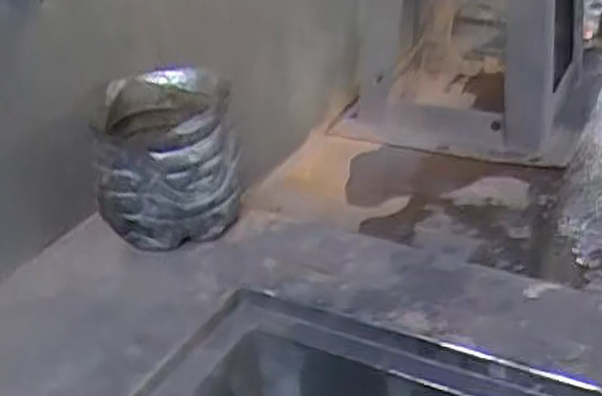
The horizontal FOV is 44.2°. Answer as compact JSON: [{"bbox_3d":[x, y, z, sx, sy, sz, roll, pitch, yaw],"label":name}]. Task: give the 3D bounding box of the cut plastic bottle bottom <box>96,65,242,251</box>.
[{"bbox_3d":[-0.149,-0.049,0.865,0.145,0.160,0.182,-3,32,-3],"label":"cut plastic bottle bottom"}]

